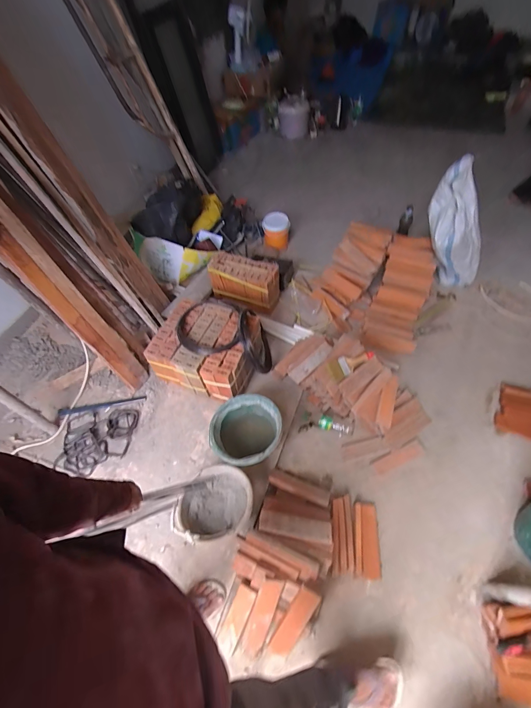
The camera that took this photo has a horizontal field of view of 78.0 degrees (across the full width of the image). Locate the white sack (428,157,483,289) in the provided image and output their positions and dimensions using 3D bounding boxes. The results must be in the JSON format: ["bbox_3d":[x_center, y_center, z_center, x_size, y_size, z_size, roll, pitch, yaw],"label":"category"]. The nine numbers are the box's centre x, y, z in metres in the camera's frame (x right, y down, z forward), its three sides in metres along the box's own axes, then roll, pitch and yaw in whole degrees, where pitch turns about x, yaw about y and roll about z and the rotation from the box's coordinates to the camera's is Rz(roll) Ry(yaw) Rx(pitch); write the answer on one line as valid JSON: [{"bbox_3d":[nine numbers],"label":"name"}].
[{"bbox_3d":[0.945,-0.595,1.602,0.245,0.603,0.187,-25,29,-12],"label":"white sack"}]

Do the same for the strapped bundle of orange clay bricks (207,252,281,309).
[{"bbox_3d":[-0.106,-0.380,1.700,0.359,0.190,0.154,18,59,15],"label":"strapped bundle of orange clay bricks"}]

